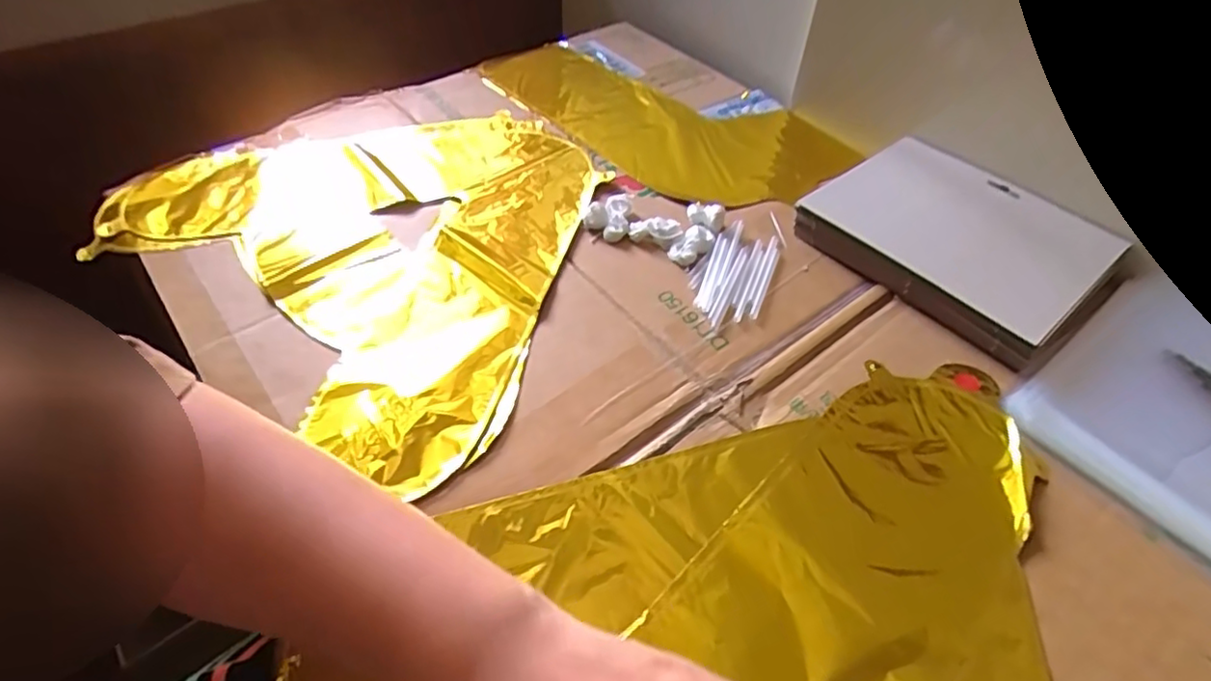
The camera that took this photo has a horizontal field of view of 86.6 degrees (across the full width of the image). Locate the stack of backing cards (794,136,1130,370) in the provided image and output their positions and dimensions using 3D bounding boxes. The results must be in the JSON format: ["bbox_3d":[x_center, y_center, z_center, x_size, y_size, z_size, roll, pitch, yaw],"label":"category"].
[{"bbox_3d":[0.274,-0.084,0.500,0.168,0.026,0.193,-32,58,-28],"label":"stack of backing cards"}]

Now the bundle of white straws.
[{"bbox_3d":[0.097,-0.052,0.485,0.054,0.005,0.109,18,50,12],"label":"bundle of white straws"}]

